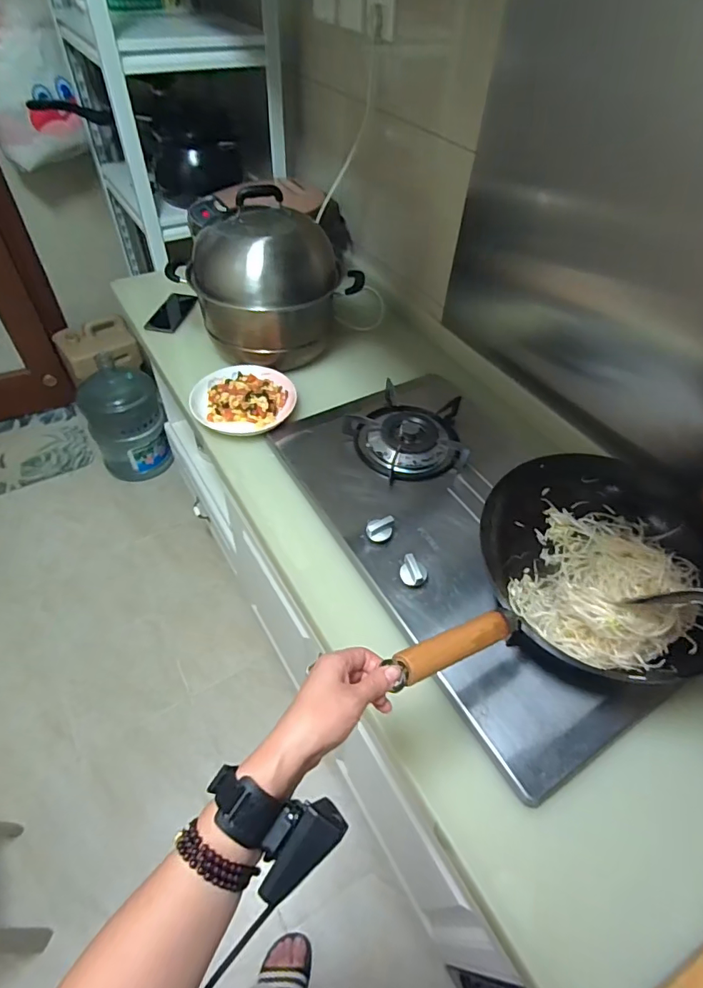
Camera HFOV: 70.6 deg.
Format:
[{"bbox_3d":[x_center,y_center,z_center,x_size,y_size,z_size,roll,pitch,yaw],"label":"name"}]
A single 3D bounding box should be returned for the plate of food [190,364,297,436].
[{"bbox_3d":[-0.208,-0.188,0.957,0.187,0.030,0.187,2,49,-2],"label":"plate of food"}]

